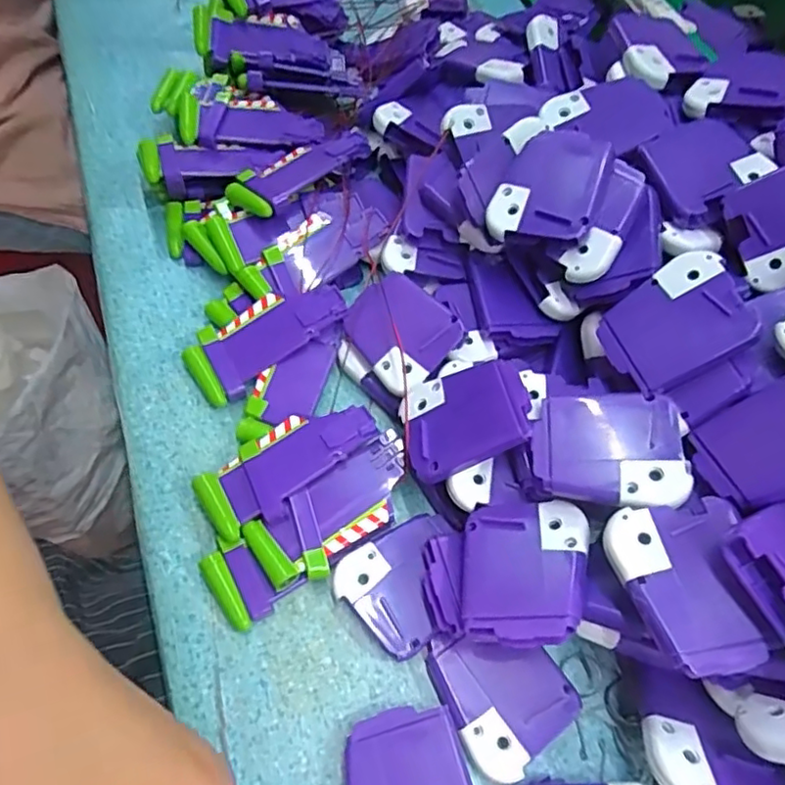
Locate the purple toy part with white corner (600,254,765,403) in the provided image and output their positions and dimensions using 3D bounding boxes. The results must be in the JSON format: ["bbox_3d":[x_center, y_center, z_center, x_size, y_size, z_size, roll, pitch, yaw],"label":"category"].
[{"bbox_3d":[0.127,-0.031,0.279,0.059,0.007,0.049,-35,58,15],"label":"purple toy part with white corner"}]

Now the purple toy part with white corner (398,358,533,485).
[{"bbox_3d":[0.034,0.011,0.291,0.060,0.009,0.050,-25,49,17],"label":"purple toy part with white corner"}]

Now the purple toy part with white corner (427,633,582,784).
[{"bbox_3d":[0.048,0.129,0.267,0.051,0.006,0.058,-25,66,-15],"label":"purple toy part with white corner"}]

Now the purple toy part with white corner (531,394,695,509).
[{"bbox_3d":[0.093,0.024,0.265,0.061,0.006,0.050,-1,61,15],"label":"purple toy part with white corner"}]

